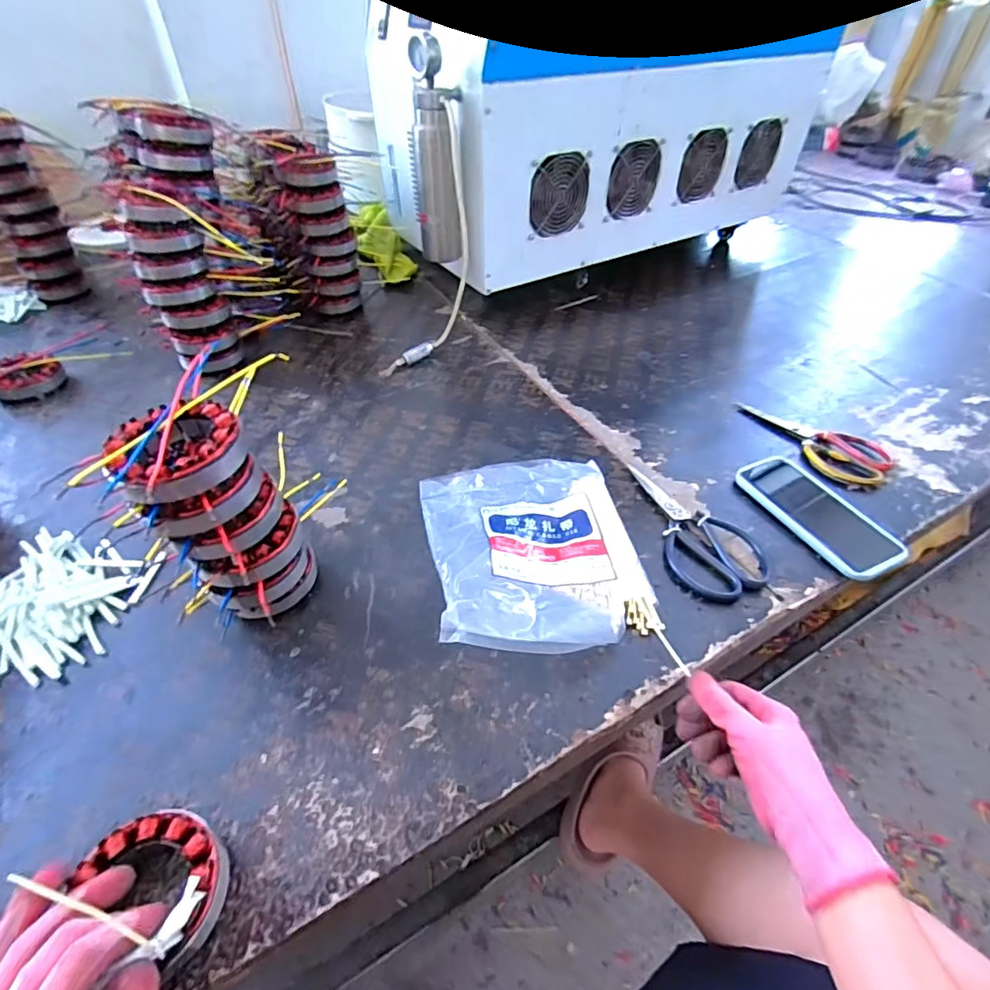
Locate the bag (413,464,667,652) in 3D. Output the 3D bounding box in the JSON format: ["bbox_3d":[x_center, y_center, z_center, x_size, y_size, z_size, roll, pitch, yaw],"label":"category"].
[{"bbox_3d":[0.036,0.034,0.508,0.193,0.066,0.249,-6,46,-8],"label":"bag"}]

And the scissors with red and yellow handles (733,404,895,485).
[{"bbox_3d":[0.394,-0.069,0.665,0.186,0.011,0.090,31,52,26],"label":"scissors with red and yellow handles"}]

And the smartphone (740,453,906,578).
[{"bbox_3d":[0.347,0.019,0.564,0.081,0.019,0.173,-18,49,-16],"label":"smartphone"}]

